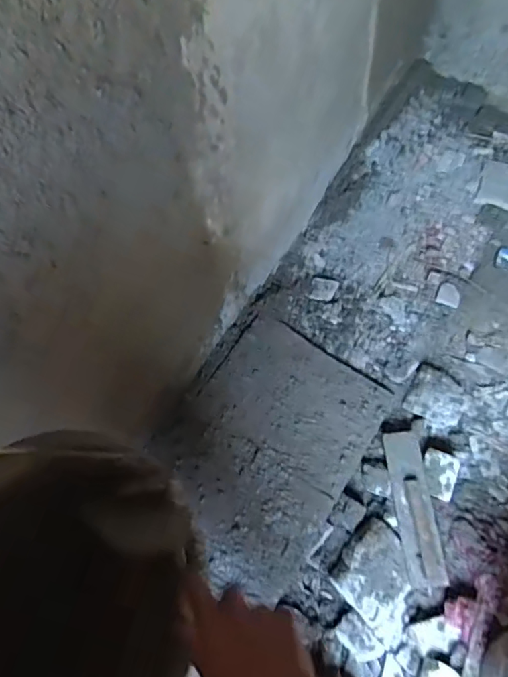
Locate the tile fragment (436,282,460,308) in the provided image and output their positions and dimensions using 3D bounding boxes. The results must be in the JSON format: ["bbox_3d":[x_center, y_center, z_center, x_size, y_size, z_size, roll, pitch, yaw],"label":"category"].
[{"bbox_3d":[0.668,-0.150,1.769,0.072,0.008,0.092,17,64,12],"label":"tile fragment"}]

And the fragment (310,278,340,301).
[{"bbox_3d":[0.244,-0.168,1.791,0.086,0.020,0.098,12,64,9],"label":"fragment"}]

